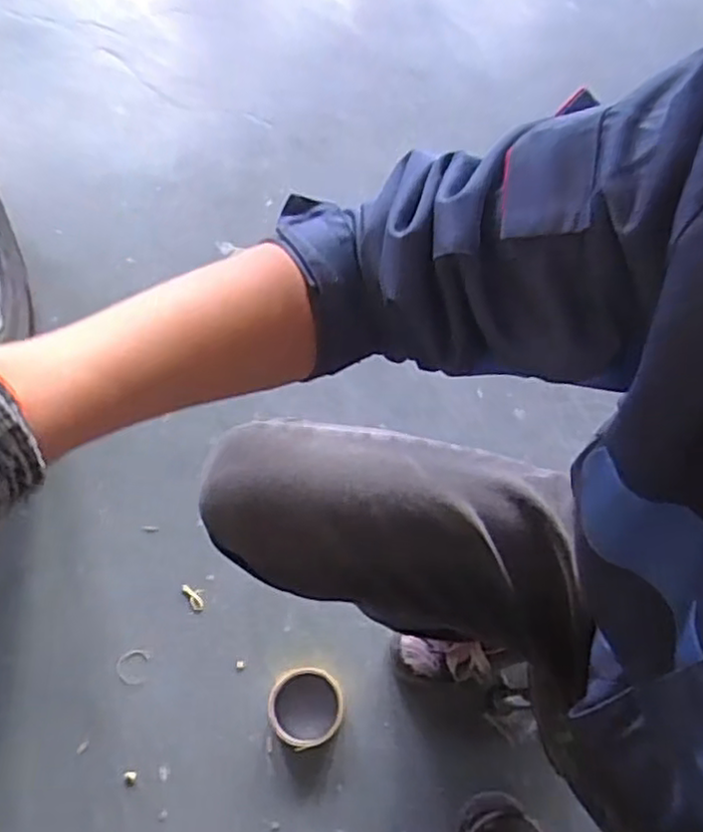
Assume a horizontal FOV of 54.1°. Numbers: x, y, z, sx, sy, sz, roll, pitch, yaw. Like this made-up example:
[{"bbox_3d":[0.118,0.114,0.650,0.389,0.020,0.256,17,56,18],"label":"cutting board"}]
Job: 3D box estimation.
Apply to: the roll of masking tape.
[{"bbox_3d":[-0.054,0.346,0.819,0.089,0.029,0.088,0,66,-1],"label":"roll of masking tape"}]

